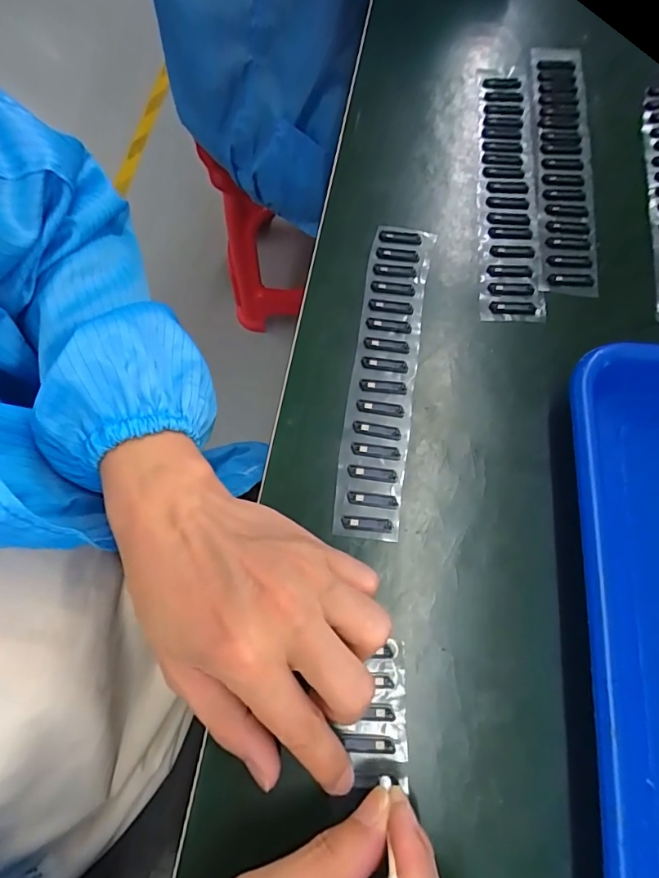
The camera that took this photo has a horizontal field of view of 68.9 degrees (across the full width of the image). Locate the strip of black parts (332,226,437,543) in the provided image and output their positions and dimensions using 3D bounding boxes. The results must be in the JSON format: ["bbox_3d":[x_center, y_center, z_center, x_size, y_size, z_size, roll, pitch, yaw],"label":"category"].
[{"bbox_3d":[0.033,-0.043,0.286,0.037,0.004,0.201,8,71,5],"label":"strip of black parts"}]

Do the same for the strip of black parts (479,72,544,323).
[{"bbox_3d":[0.124,-0.175,0.331,0.036,0.005,0.216,6,70,4],"label":"strip of black parts"}]

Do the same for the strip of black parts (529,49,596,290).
[{"bbox_3d":[0.163,-0.196,0.333,0.037,0.006,0.218,4,70,4],"label":"strip of black parts"}]

